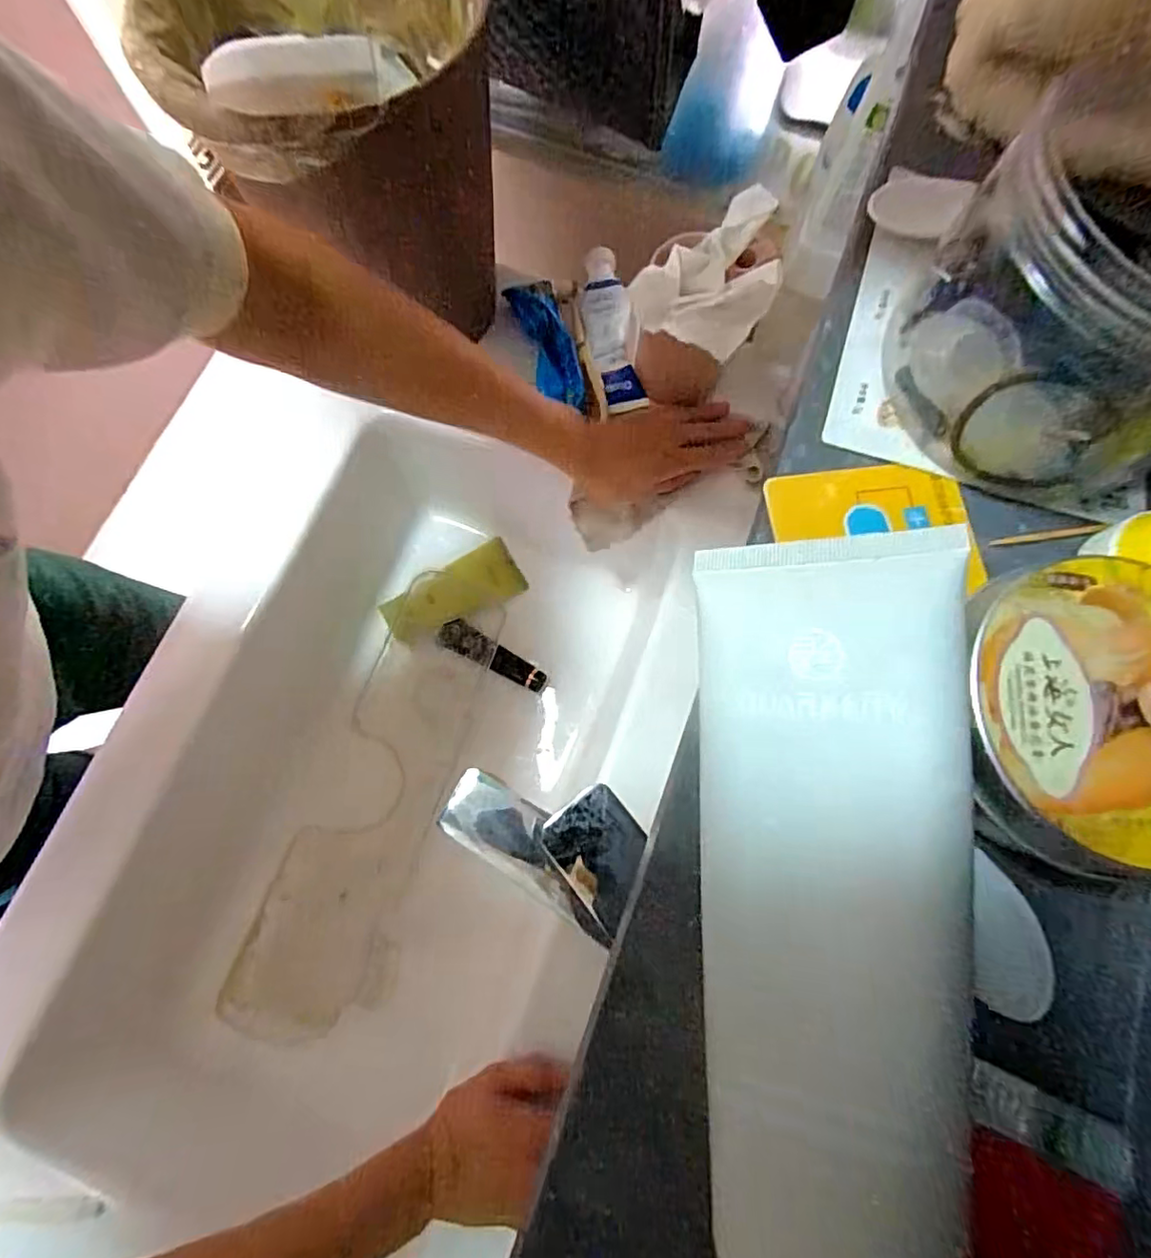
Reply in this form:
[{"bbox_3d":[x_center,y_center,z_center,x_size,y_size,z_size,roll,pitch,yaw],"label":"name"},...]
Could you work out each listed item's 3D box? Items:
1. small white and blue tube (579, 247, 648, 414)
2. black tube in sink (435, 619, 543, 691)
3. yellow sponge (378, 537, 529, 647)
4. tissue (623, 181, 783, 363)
[{"bbox_3d":[0.030,-0.285,0.558,0.040,0.024,0.167,-10,76,-4],"label":"small white and blue tube"},{"bbox_3d":[-0.088,0.029,0.644,0.126,0.017,0.033,26,76,5],"label":"black tube in sink"},{"bbox_3d":[-0.136,-0.040,0.654,0.151,0.015,0.063,-29,78,-8],"label":"yellow sponge"},{"bbox_3d":[0.101,-0.264,0.448,0.097,0.041,0.133,31,77,7],"label":"tissue"}]

